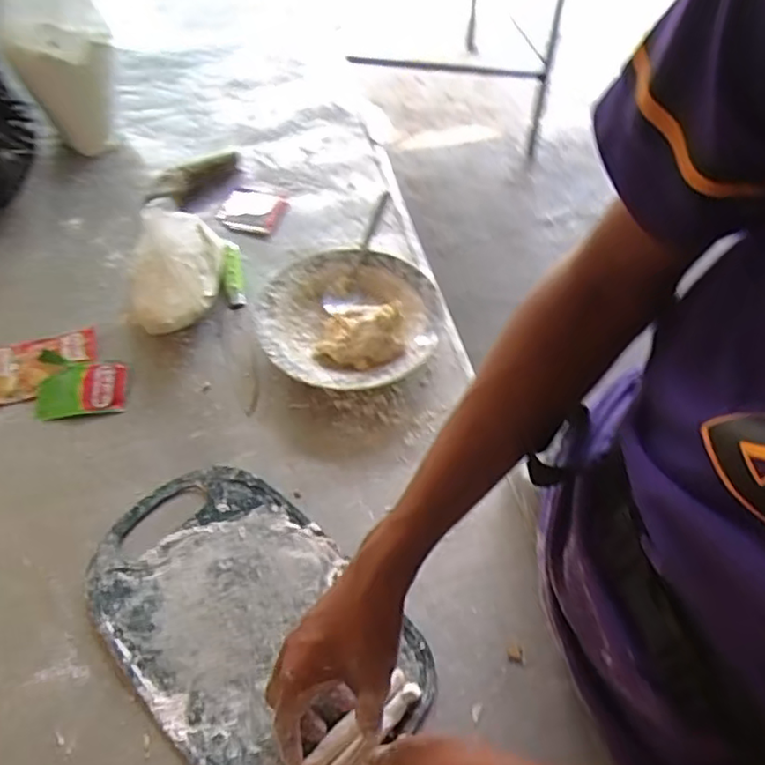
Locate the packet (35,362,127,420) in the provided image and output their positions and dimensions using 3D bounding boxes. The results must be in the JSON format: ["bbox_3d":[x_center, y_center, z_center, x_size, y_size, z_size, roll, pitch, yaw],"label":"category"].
[{"bbox_3d":[-0.312,0.007,0.660,0.088,0.012,0.058,-9,56,-5],"label":"packet"}]

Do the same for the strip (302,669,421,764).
[{"bbox_3d":[-0.021,0.261,0.467,0.117,0.013,0.031,-34,63,-25],"label":"strip"}]

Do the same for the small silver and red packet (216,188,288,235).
[{"bbox_3d":[-0.171,-0.229,0.841,0.078,0.010,0.085,13,57,9],"label":"small silver and red packet"}]

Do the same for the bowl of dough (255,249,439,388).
[{"bbox_3d":[-0.035,-0.070,0.698,0.195,0.049,0.186,-1,56,1],"label":"bowl of dough"}]

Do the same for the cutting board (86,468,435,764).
[{"bbox_3d":[-0.113,0.194,0.524,0.290,0.012,0.180,40,64,22],"label":"cutting board"}]

